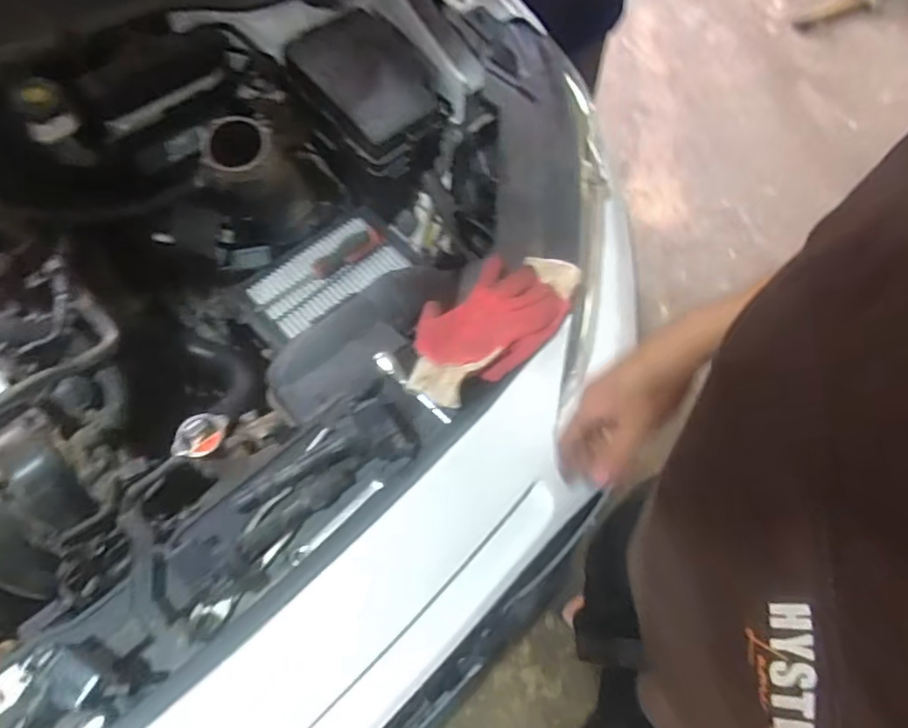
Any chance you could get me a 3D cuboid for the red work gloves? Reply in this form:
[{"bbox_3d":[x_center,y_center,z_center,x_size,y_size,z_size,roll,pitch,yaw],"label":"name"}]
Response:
[{"bbox_3d":[0.038,-0.054,0.709,0.231,0.048,0.128,-36,70,-19],"label":"red work gloves"}]

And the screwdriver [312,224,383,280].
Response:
[{"bbox_3d":[-0.150,-0.157,0.918,0.109,0.022,0.030,-36,69,-19],"label":"screwdriver"}]

